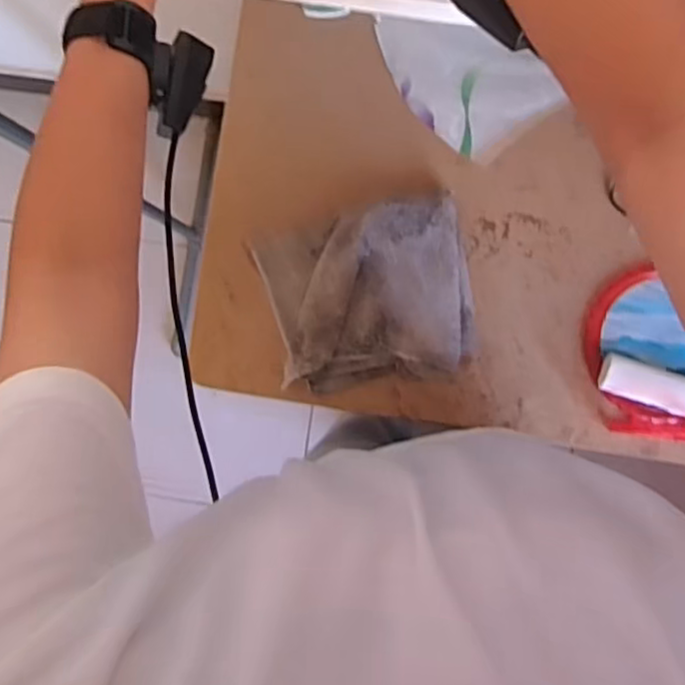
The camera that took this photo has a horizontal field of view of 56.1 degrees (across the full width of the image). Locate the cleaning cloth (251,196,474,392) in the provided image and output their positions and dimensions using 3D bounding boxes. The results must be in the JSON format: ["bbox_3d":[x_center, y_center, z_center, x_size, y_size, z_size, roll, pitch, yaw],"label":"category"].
[{"bbox_3d":[0.030,-0.050,0.718,0.228,0.051,0.194,-11,95,4],"label":"cleaning cloth"}]

